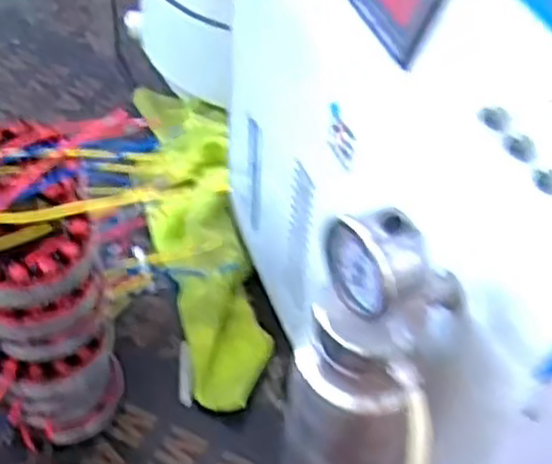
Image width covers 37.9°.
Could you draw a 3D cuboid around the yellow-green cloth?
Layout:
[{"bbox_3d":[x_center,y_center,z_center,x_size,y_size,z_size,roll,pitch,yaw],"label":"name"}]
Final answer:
[{"bbox_3d":[-0.075,-0.020,0.755,0.081,0.064,0.389,-7,50,-10],"label":"yellow-green cloth"}]

